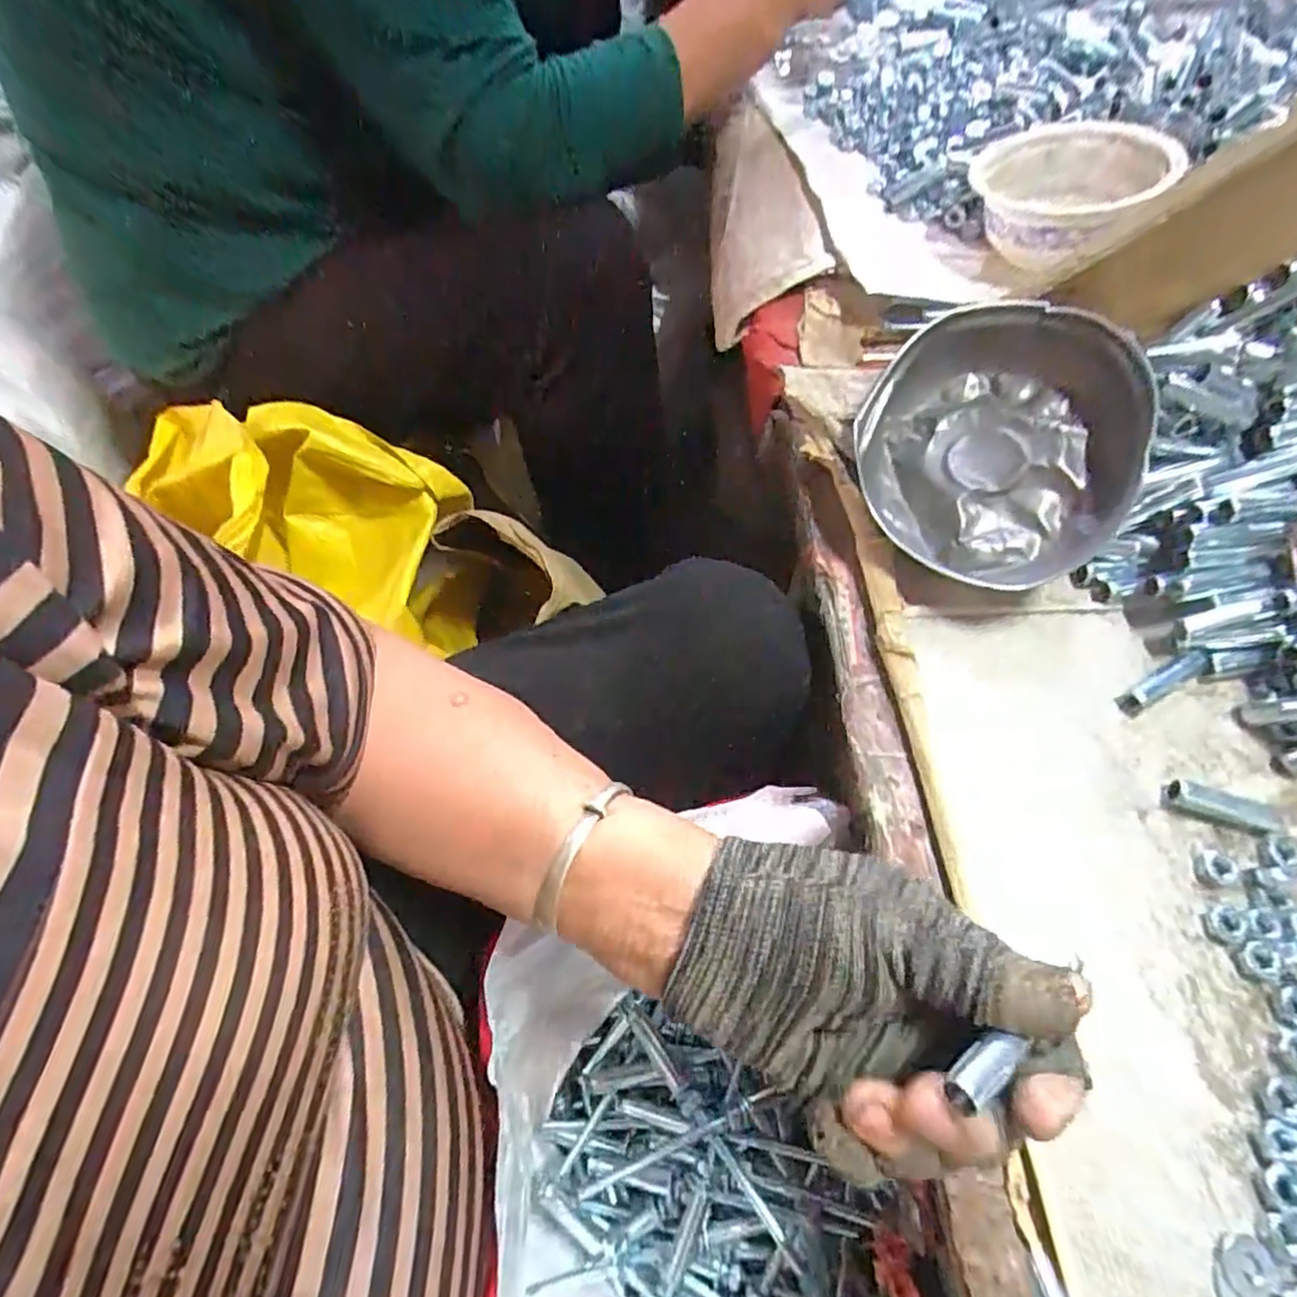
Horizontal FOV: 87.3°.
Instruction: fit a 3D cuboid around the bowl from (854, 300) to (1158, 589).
[{"bbox_3d":[0.182,-0.104,0.359,0.133,0.050,0.148,33,90,24],"label":"bowl"}]

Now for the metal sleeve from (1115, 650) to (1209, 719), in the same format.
[{"bbox_3d":[0.249,0.017,0.328,0.049,0.010,0.011,-28,66,-12],"label":"metal sleeve"}]

